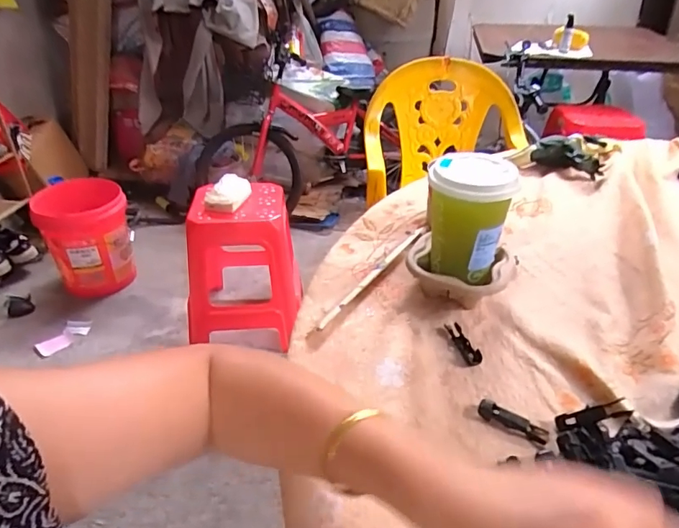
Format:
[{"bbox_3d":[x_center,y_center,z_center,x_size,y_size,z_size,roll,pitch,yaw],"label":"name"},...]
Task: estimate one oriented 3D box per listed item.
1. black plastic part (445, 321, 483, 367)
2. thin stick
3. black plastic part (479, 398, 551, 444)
[{"bbox_3d":[0.123,0.078,0.466,0.015,0.007,0.054,-11,35,-12],"label":"black plastic part"},{"bbox_3d":[0.044,0.011,0.566,0.012,0.008,0.242,20,40,30],"label":"thin stick"},{"bbox_3d":[0.143,0.130,0.390,0.056,0.009,0.016,19,39,29],"label":"black plastic part"}]

